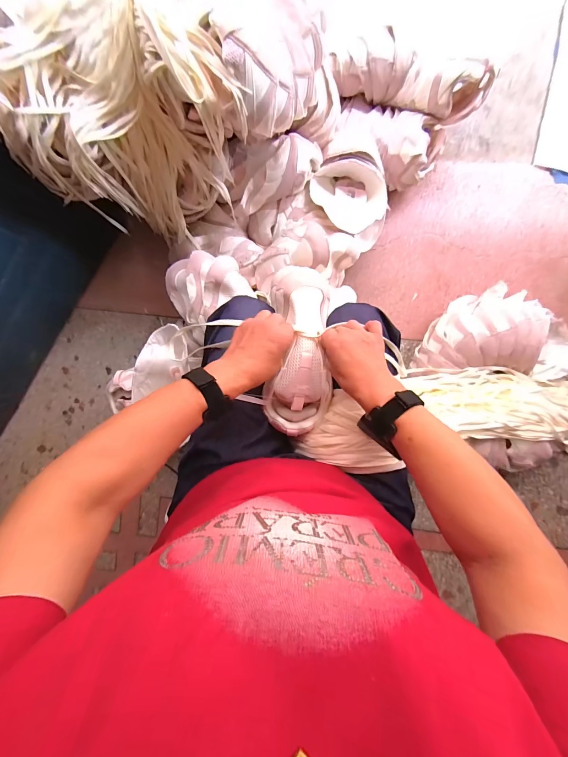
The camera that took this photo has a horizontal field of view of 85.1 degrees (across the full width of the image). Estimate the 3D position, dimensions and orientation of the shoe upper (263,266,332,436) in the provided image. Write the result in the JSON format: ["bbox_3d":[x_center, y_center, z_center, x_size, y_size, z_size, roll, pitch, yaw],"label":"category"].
[{"bbox_3d":[0.022,-0.040,0.459,0.094,0.069,0.240,3,89,4],"label":"shoe upper"}]

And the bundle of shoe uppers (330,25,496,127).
[{"bbox_3d":[0.275,-0.665,0.683,0.339,0.121,0.102,18,93,4],"label":"bundle of shoe uppers"}]

